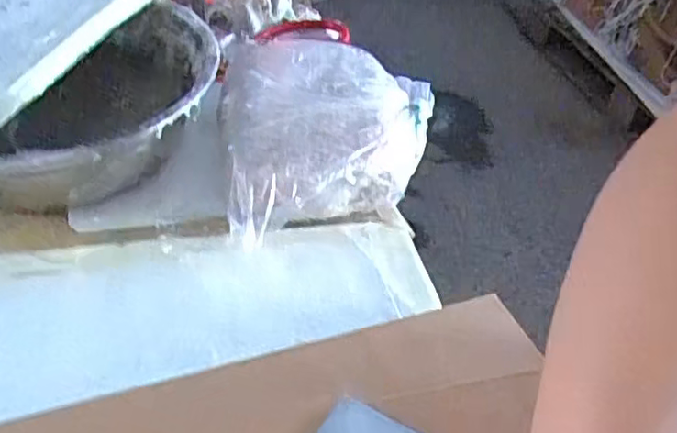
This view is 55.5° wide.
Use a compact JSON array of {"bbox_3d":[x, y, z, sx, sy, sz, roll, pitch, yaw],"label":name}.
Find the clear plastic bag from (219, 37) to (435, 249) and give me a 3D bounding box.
[{"bbox_3d":[-0.005,-0.057,0.472,0.156,0.076,0.180,2,42,-8],"label":"clear plastic bag"}]

